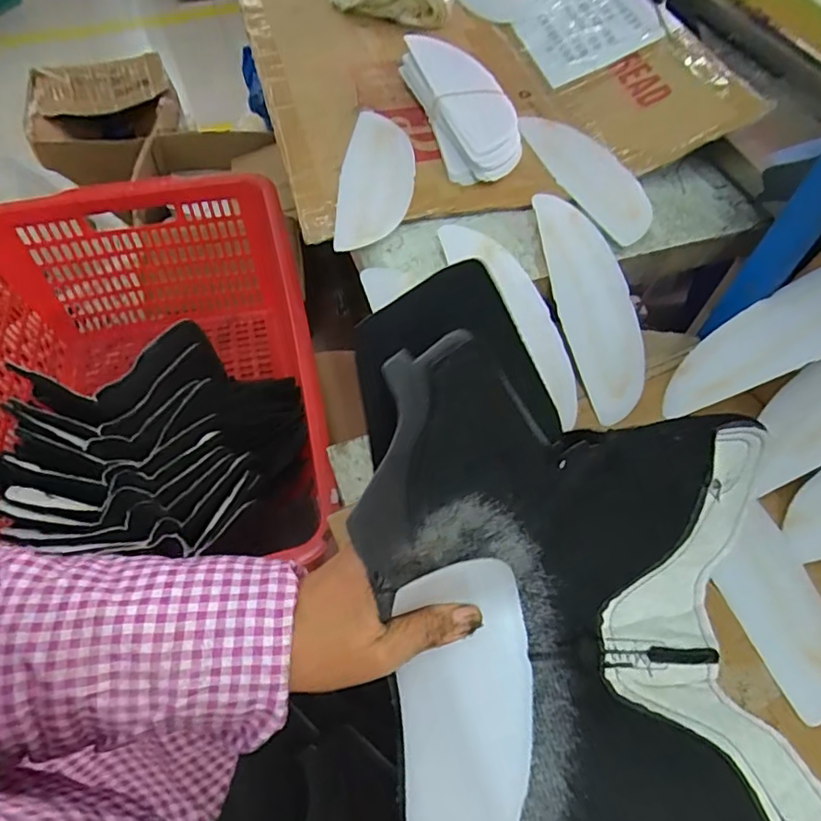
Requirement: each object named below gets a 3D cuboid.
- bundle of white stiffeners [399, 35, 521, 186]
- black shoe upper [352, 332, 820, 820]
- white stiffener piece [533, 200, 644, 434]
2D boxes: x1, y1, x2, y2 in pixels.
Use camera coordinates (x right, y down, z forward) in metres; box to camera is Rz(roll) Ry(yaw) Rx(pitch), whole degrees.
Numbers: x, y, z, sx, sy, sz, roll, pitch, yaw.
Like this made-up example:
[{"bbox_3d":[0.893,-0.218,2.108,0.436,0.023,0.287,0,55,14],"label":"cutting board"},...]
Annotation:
[{"bbox_3d":[0.052,-0.333,0.624,0.077,0.053,0.234,-14,59,-10],"label":"bundle of white stiffeners"},{"bbox_3d":[0.085,0.105,0.239,0.186,0.171,0.216,-7,58,-6],"label":"black shoe upper"},{"bbox_3d":[0.168,-0.098,0.533,0.066,0.008,0.211,-15,85,-5],"label":"white stiffener piece"}]

